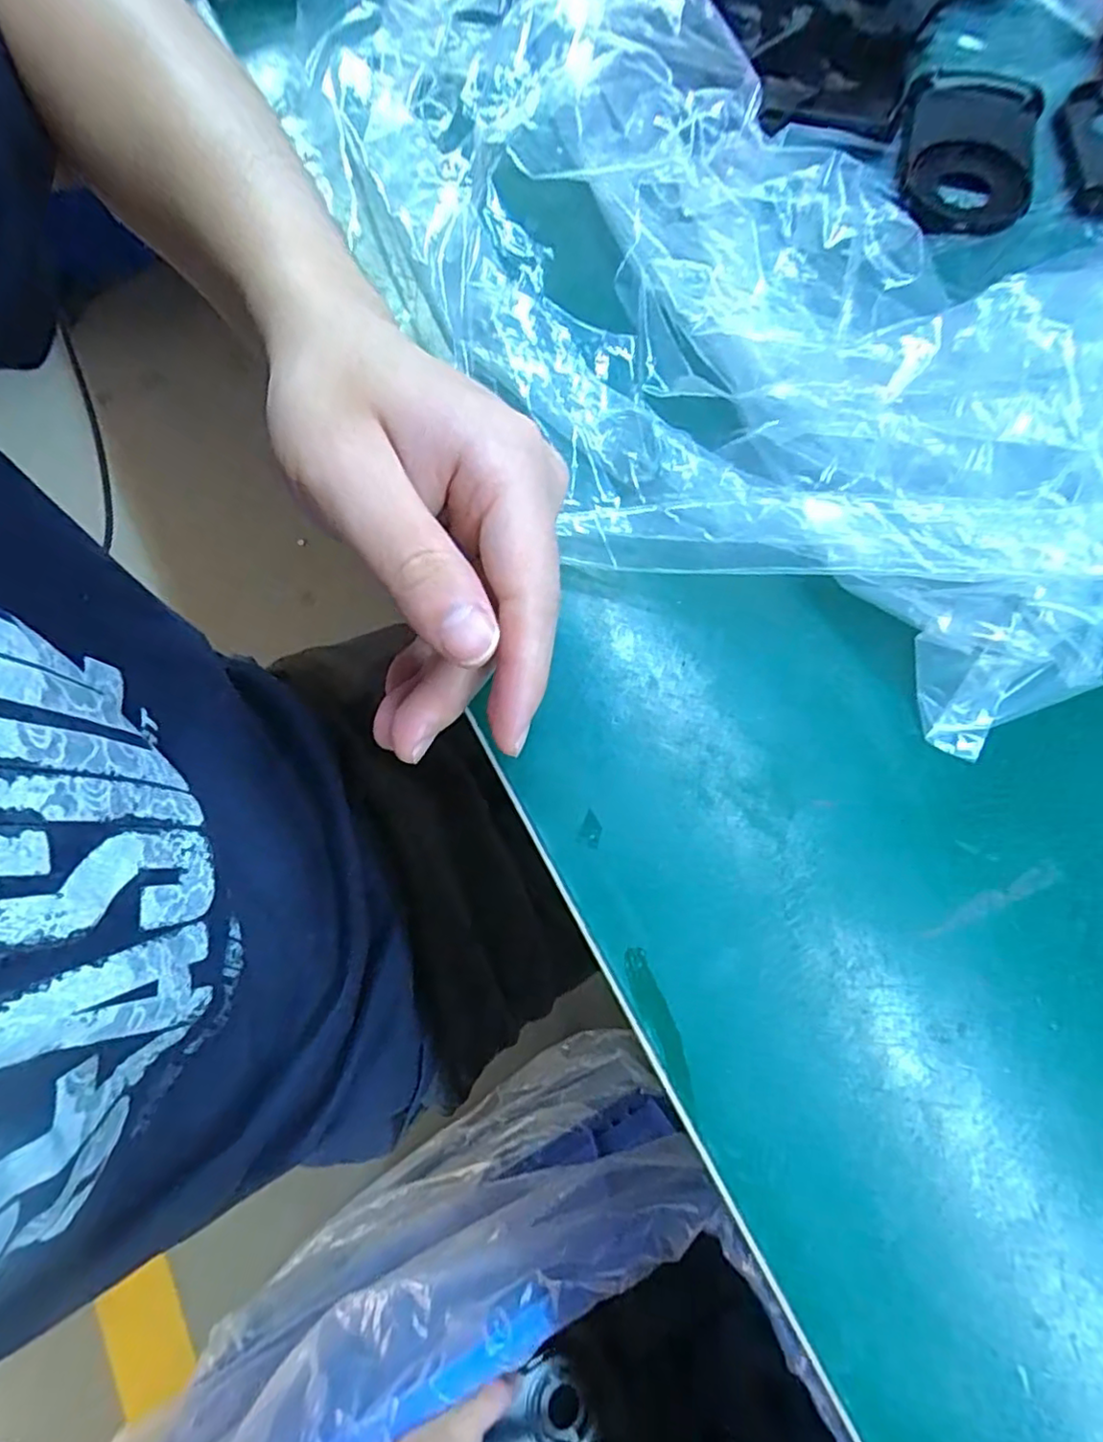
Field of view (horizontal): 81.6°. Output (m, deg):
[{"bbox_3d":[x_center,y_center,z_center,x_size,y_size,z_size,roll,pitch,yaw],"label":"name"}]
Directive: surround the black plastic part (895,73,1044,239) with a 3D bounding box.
[{"bbox_3d":[0.199,-0.272,0.308,0.059,0.015,0.105,18,73,5],"label":"black plastic part"}]

